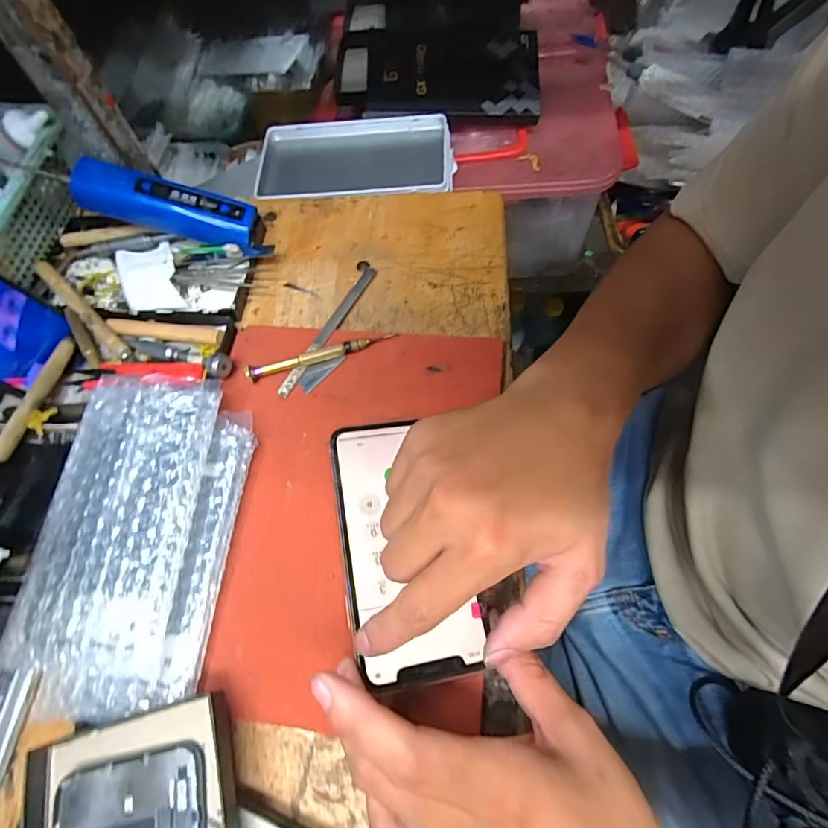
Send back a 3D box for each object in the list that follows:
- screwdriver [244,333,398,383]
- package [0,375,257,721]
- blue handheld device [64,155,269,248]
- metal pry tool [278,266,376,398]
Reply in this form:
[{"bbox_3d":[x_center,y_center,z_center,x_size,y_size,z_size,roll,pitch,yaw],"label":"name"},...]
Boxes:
[{"bbox_3d":[-0.067,-0.042,0.341,0.106,0.010,0.009,-17,64,-4],"label":"screwdriver"},{"bbox_3d":[-0.163,0.066,0.277,0.106,0.028,0.187,3,64,5],"label":"package"},{"bbox_3d":[-0.195,-0.166,0.378,0.137,0.038,0.030,11,63,-13],"label":"blue handheld device"},{"bbox_3d":[-0.063,-0.065,0.356,0.011,0.004,0.128,23,68,14],"label":"metal pry tool"}]

